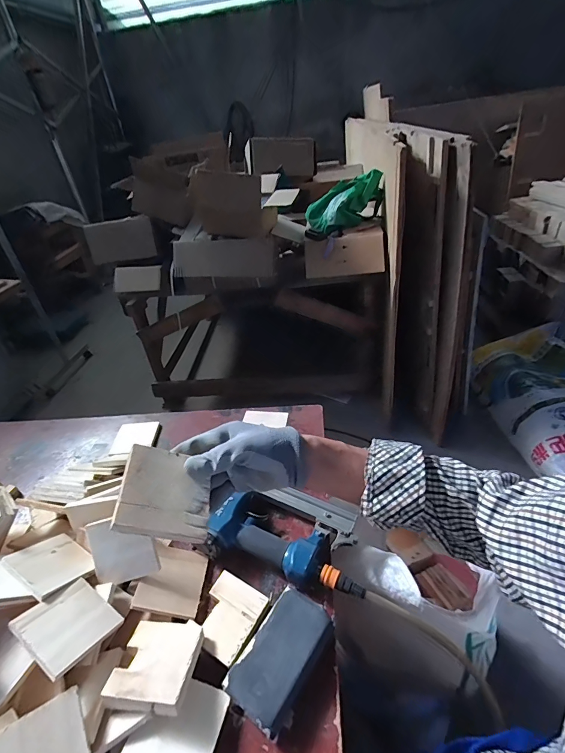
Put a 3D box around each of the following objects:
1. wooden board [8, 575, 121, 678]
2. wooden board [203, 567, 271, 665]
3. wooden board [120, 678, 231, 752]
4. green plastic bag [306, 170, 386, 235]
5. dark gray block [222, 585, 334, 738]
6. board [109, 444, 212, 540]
[{"bbox_3d":[-0.260,0.302,0.449,0.087,0.006,0.090,29,21,22],"label":"wooden board"},{"bbox_3d":[-0.075,0.326,0.502,0.080,0.008,0.090,16,43,28],"label":"wooden board"},{"bbox_3d":[-0.115,0.389,0.406,0.090,0.007,0.087,18,35,7],"label":"wooden board"},{"bbox_3d":[0.246,-0.703,1.465,0.290,0.166,0.233,-6,36,1],"label":"green plastic bag"},{"bbox_3d":[-0.001,0.344,0.456,0.073,0.034,0.135,21,46,32],"label":"dark gray block"},{"bbox_3d":[-0.116,0.116,0.369,0.086,0.005,0.092,20,36,-22],"label":"board"}]

